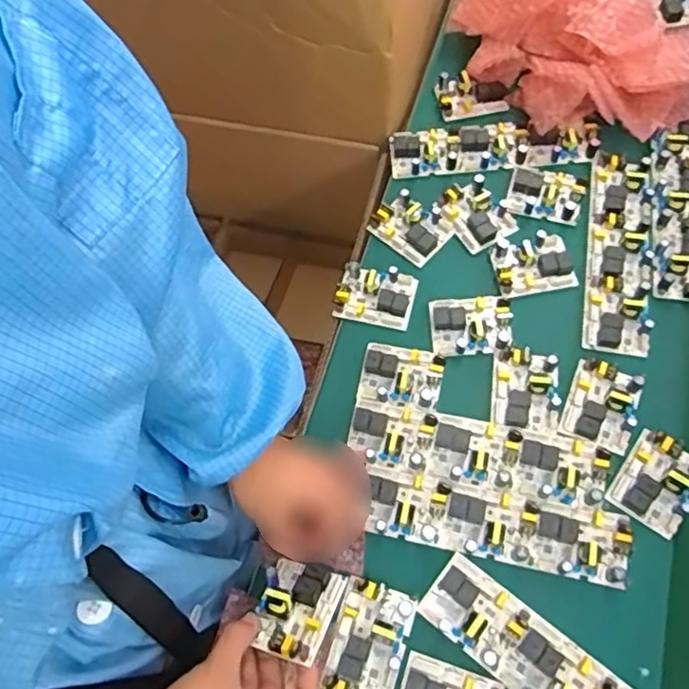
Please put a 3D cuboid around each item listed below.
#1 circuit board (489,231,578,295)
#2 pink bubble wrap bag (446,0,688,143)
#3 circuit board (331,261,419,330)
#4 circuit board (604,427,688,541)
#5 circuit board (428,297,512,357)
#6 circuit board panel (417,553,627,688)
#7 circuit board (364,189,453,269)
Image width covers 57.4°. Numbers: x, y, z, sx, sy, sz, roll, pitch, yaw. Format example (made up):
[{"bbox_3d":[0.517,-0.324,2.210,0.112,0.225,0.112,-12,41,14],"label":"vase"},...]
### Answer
[{"bbox_3d":[0.200,-0.089,0.667,0.082,0.014,0.066,-6,66,1],"label":"circuit board"},{"bbox_3d":[0.307,-0.363,0.737,0.324,0.096,0.267,-5,66,1],"label":"pink bubble wrap bag"},{"bbox_3d":[0.033,-0.053,0.668,0.080,0.020,0.061,13,67,9],"label":"circuit board"},{"bbox_3d":[0.282,0.120,0.563,0.061,0.018,0.080,31,71,16],"label":"circuit board"},{"bbox_3d":[0.129,-0.021,0.644,0.079,0.016,0.056,-3,66,2],"label":"circuit board"},{"bbox_3d":[0.171,0.272,0.505,0.235,0.022,0.063,35,72,17],"label":"circuit board panel"},{"bbox_3d":[0.073,-0.131,0.704,0.080,0.016,0.061,40,74,18],"label":"circuit board"}]

